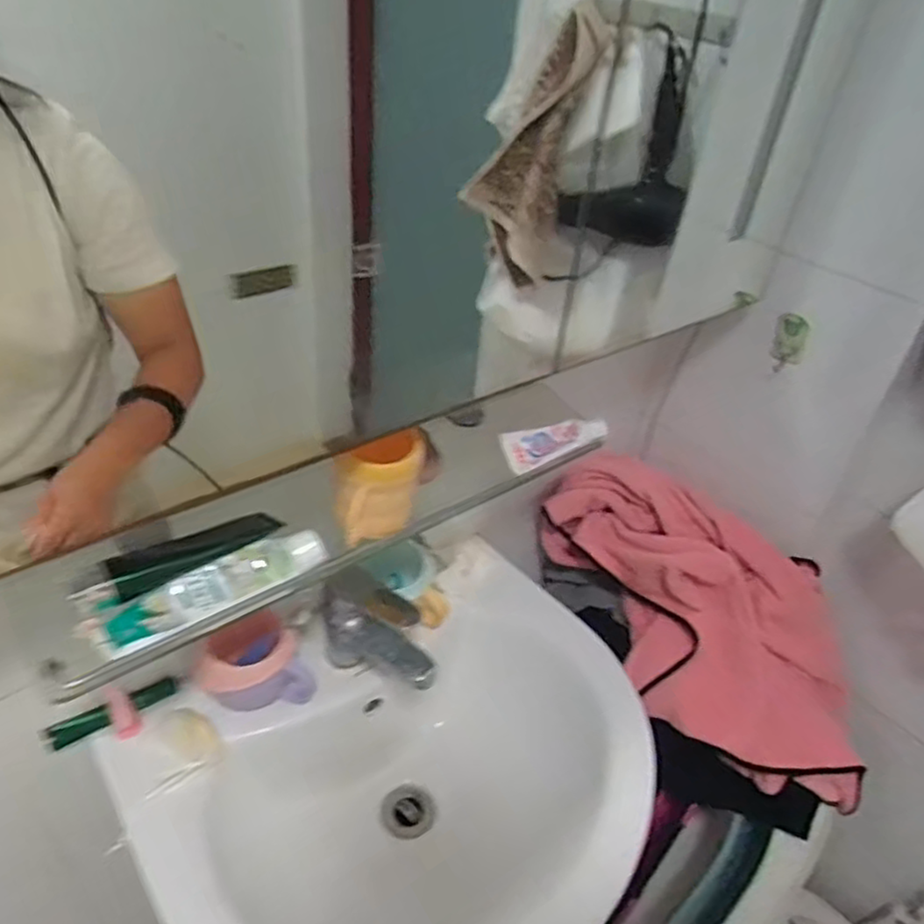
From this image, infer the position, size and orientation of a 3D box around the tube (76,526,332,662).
[{"bbox_3d":[-0.207,0.099,0.566,0.185,0.028,0.059,-21,44,-31],"label":"tube"}]

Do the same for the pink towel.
[{"bbox_3d":[0.330,0.216,0.939,0.522,0.283,0.112,33,0,10],"label":"pink towel"}]

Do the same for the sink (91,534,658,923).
[{"bbox_3d":[-0.047,0.344,0.725,0.486,0.180,0.382,-24,46,-34],"label":"sink"}]

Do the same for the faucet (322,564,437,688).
[{"bbox_3d":[-0.085,0.193,0.733,0.144,0.115,0.057,26,41,25],"label":"faucet"}]

